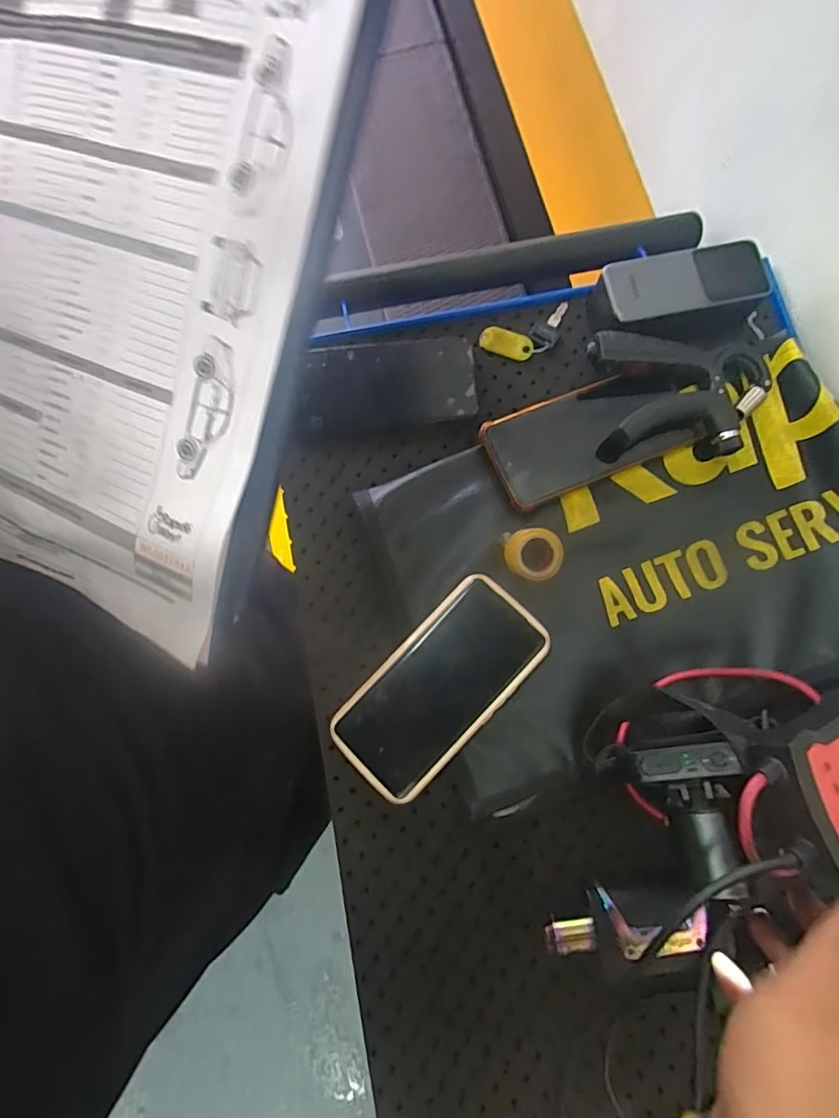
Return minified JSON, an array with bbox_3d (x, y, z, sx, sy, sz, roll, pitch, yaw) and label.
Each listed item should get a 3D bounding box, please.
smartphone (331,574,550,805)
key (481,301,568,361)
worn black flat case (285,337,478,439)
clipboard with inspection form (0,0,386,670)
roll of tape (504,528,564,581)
[{"bbox_3d":[0.016,0.095,0.398,0.081,0.017,0.165,44,83,7],"label":"smartphone"},{"bbox_3d":[0.096,-0.196,0.469,0.081,0.006,0.037,-19,81,-3],"label":"key"},{"bbox_3d":[-0.032,-0.150,0.460,0.159,0.010,0.079,-6,80,-1],"label":"worn black flat case"},{"bbox_3d":[-0.143,-0.153,0.238,0.224,0.010,0.361,23,105,14],"label":"clipboard with inspection form"},{"bbox_3d":[0.087,-0.002,0.409,0.041,0.027,0.037,1,80,0],"label":"roll of tape"}]

